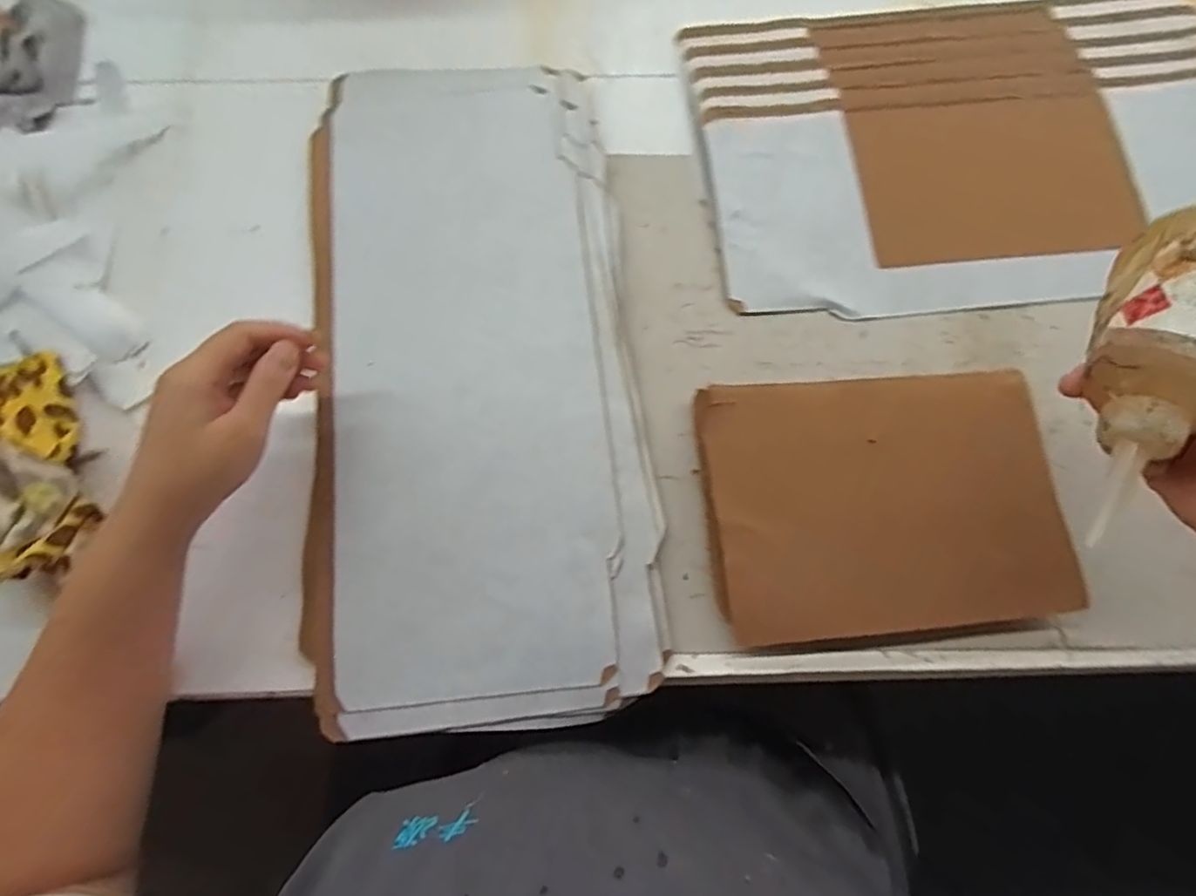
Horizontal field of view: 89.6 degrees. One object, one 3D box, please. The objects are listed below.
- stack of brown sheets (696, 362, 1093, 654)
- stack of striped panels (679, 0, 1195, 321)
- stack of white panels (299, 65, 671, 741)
[{"bbox_3d":[0.173,0.032,0.374,0.207,0.014,0.152,-4,77,0],"label":"stack of brown sheets"},{"bbox_3d":[0.282,-0.229,0.447,0.403,0.011,0.257,-5,77,0],"label":"stack of striped panels"},{"bbox_3d":[-0.084,-0.060,0.402,0.213,0.020,0.448,-6,76,0],"label":"stack of white panels"}]

